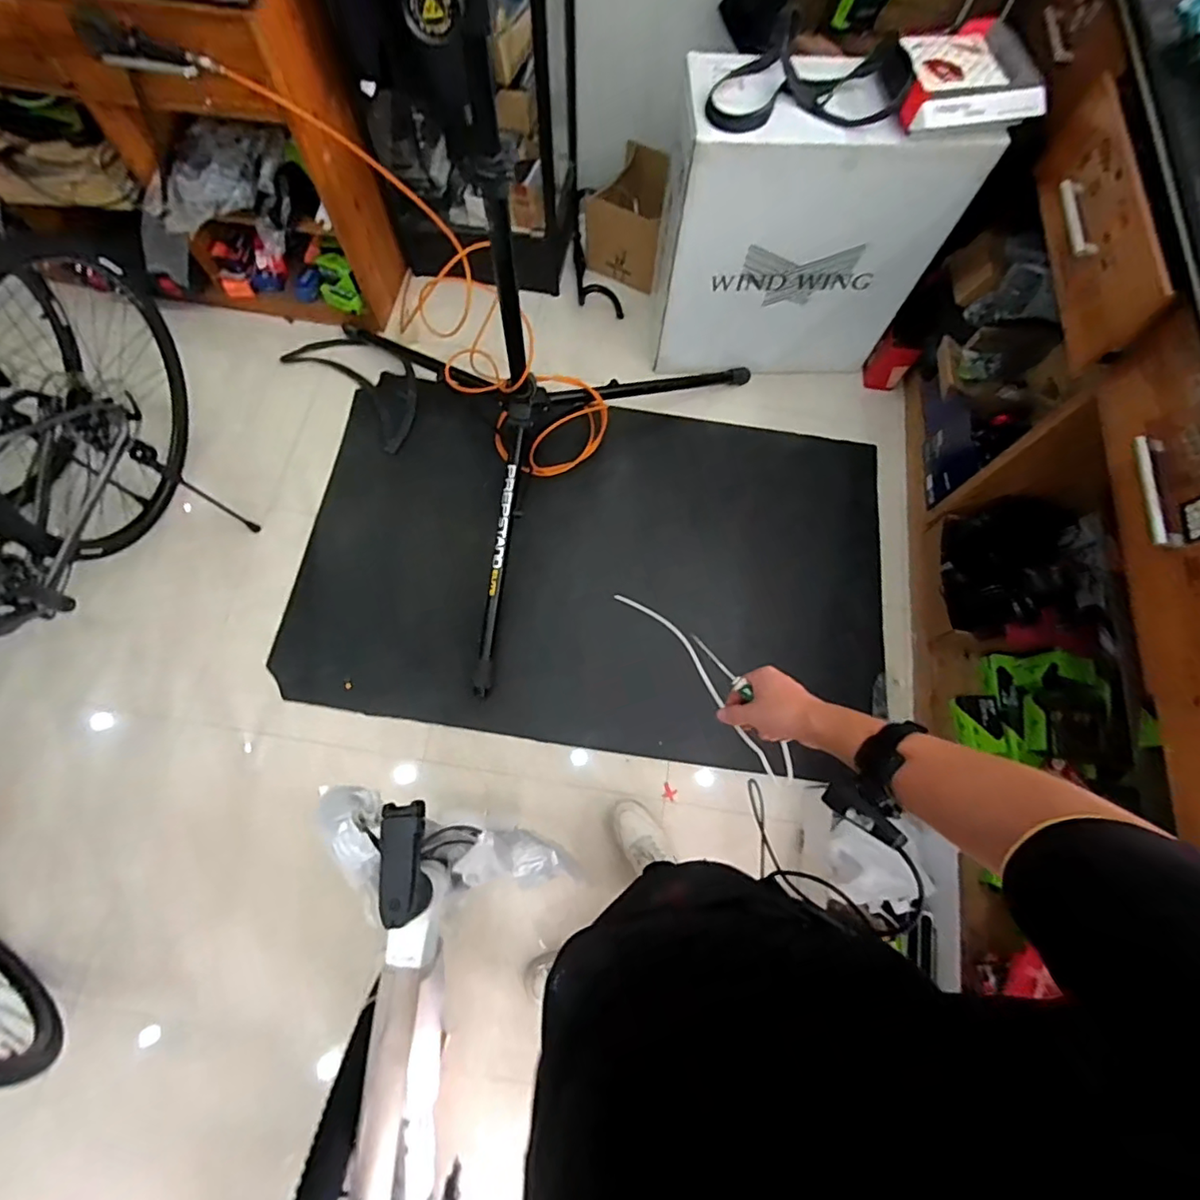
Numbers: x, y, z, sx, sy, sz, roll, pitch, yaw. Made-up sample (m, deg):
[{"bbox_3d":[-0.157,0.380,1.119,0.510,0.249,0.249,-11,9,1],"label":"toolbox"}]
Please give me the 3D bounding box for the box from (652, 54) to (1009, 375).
[{"bbox_3d":[0.501,-0.920,1.464,0.670,0.657,0.262,6,71,0],"label":"box"}]

